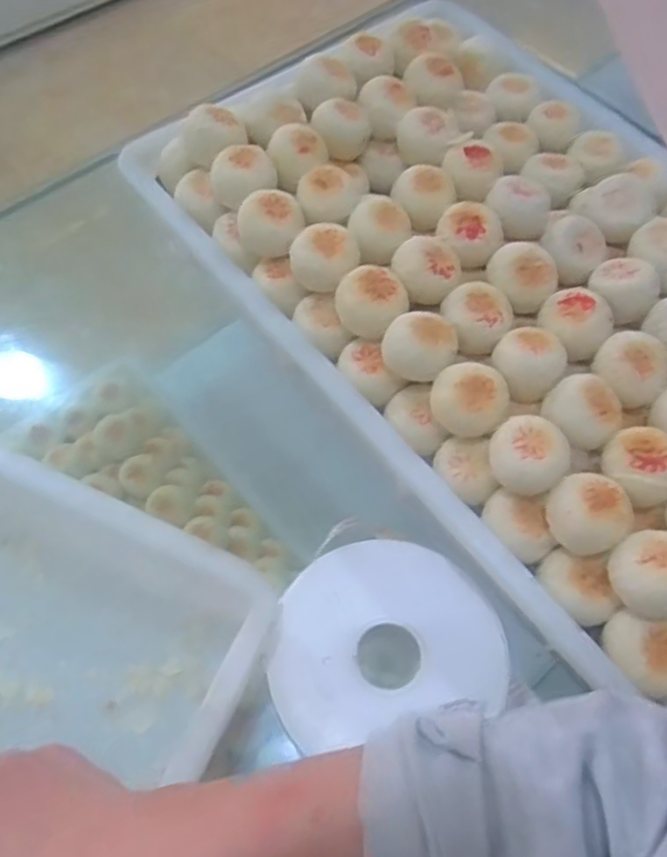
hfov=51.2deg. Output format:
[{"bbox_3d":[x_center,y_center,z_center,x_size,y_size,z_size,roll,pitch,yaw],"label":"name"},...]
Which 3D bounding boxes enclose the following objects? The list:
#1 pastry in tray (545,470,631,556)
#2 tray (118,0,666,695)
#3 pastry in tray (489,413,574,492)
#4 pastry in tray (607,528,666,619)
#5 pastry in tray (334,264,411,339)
[{"bbox_3d":[0.152,0.047,0.408,0.045,0.027,0.046,-26,66,-16],"label":"pastry in tray"},{"bbox_3d":[0.144,-0.122,0.505,0.361,0.051,0.537,-35,69,-19],"label":"tray"},{"bbox_3d":[0.120,0.015,0.421,0.041,0.028,0.046,-36,69,-20],"label":"pastry in tray"},{"bbox_3d":[0.179,0.080,0.388,0.042,0.026,0.045,1,62,-2],"label":"pastry in tray"},{"bbox_3d":[0.026,-0.087,0.474,0.048,0.029,0.043,3,62,-1],"label":"pastry in tray"}]

